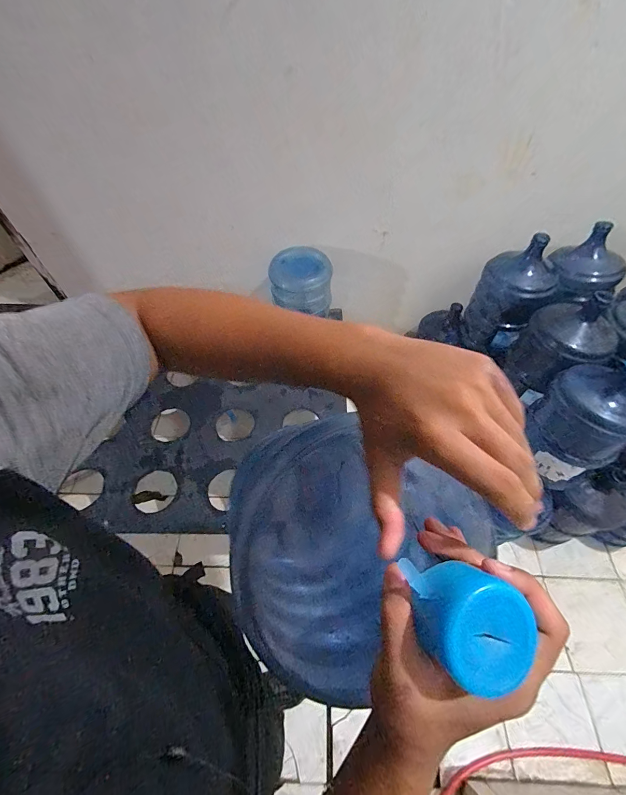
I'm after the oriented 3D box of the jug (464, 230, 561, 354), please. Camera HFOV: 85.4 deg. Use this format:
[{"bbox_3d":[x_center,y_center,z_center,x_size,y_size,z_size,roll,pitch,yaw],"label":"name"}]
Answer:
[{"bbox_3d":[0.798,-0.425,1.386,0.248,0.462,0.240,30,62,19],"label":"jug"}]

